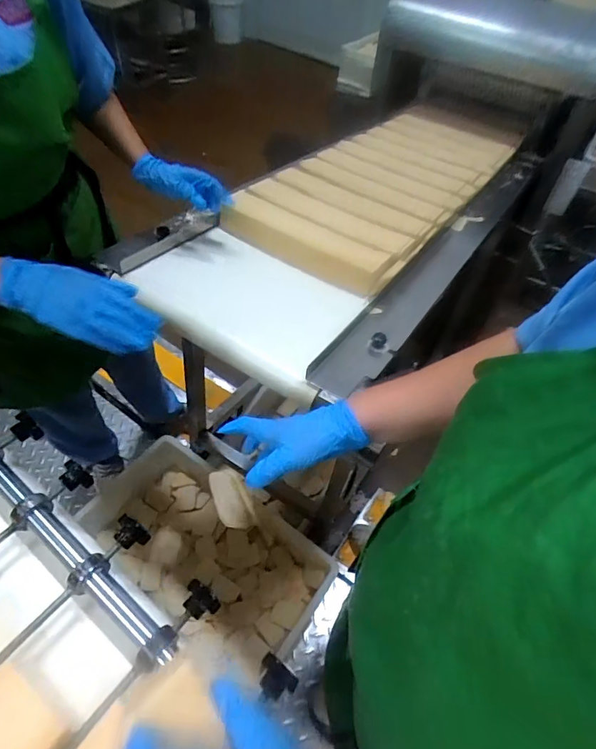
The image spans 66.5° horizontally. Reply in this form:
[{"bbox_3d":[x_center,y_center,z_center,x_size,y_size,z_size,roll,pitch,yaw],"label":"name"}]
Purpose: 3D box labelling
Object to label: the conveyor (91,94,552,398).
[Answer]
[{"bbox_3d":[0.186,-0.411,1.084,0.515,0.155,1.216,29,57,18],"label":"conveyor"}]

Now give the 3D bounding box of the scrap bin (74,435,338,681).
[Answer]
[{"bbox_3d":[-0.264,0.481,1.307,0.693,0.196,0.436,32,58,20],"label":"scrap bin"}]

